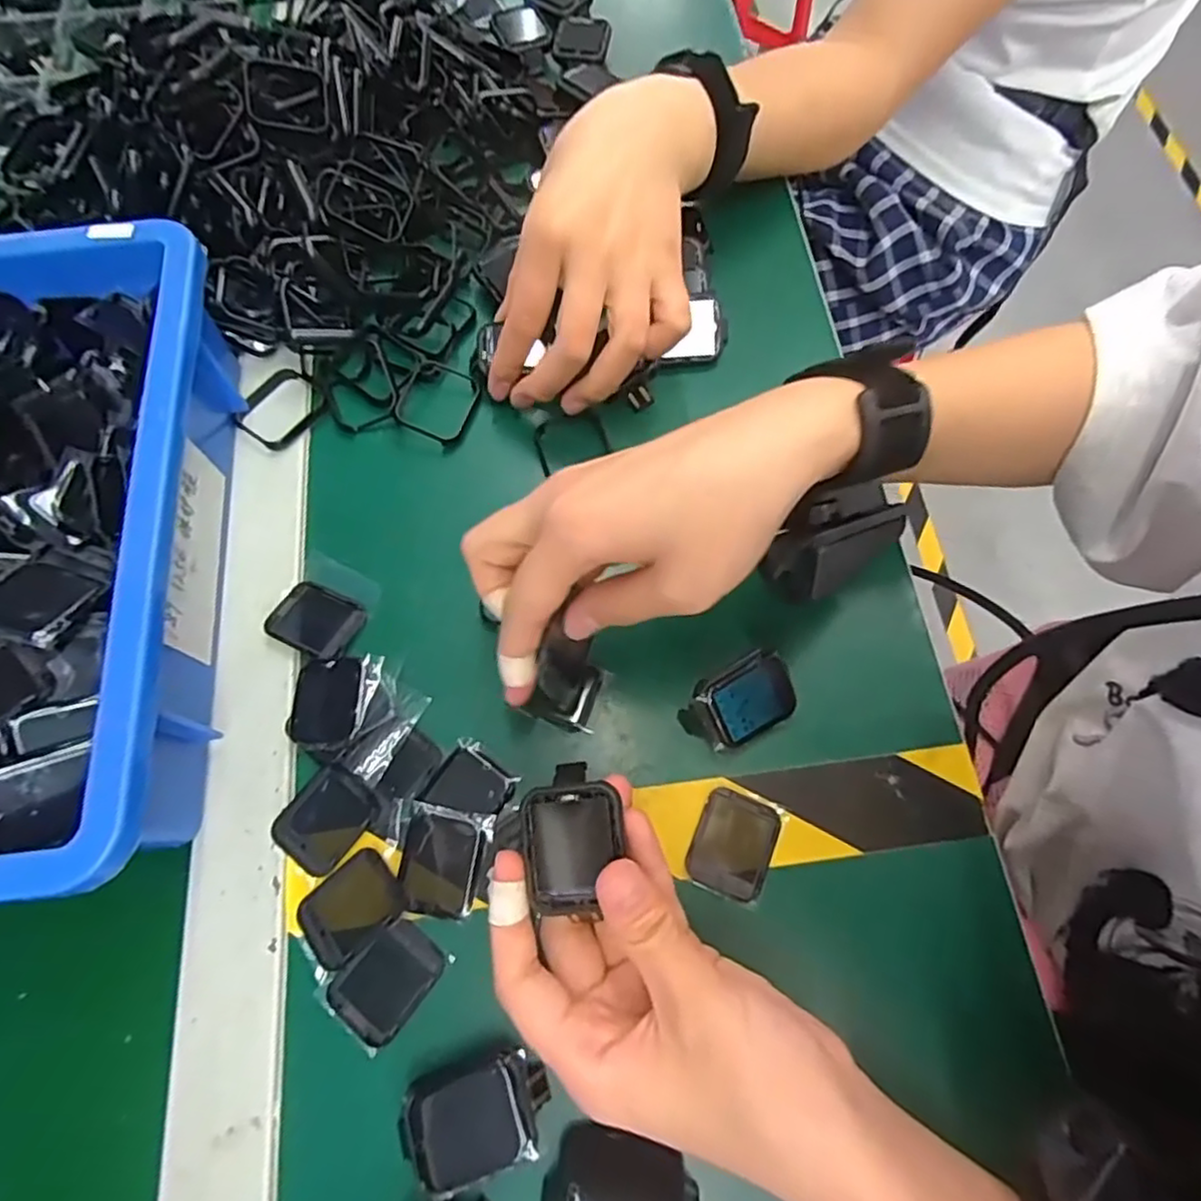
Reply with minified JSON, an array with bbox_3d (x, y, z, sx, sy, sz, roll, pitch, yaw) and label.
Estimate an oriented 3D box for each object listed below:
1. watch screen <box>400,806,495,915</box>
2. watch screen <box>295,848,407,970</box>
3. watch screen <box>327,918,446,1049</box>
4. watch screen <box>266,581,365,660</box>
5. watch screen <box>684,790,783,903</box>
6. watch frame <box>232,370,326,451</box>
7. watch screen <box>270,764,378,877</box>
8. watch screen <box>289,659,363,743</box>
[{"bbox_3d":[-0.066,0.108,0.278,0.032,0.004,0.039,11,69,3],"label":"watch screen"},{"bbox_3d":[-0.102,0.124,0.270,0.040,0.004,0.031,-42,75,-15],"label":"watch screen"},{"bbox_3d":[-0.084,0.149,0.261,0.031,0.004,0.040,36,72,12],"label":"watch screen"},{"bbox_3d":[-0.134,0.009,0.315,0.039,0.007,0.032,23,70,7],"label":"watch screen"},{"bbox_3d":[0.057,0.103,0.283,0.033,0.004,0.041,21,70,7],"label":"watch screen"},{"bbox_3d":[-0.172,-0.104,0.358,0.037,0.007,0.045,37,73,12],"label":"watch frame"},{"bbox_3d":[-0.117,0.092,0.282,0.031,0.004,0.039,36,73,12],"label":"watch screen"},{"bbox_3d":[-0.123,0.045,0.299,0.029,0.004,0.038,-4,69,-3],"label":"watch screen"}]

